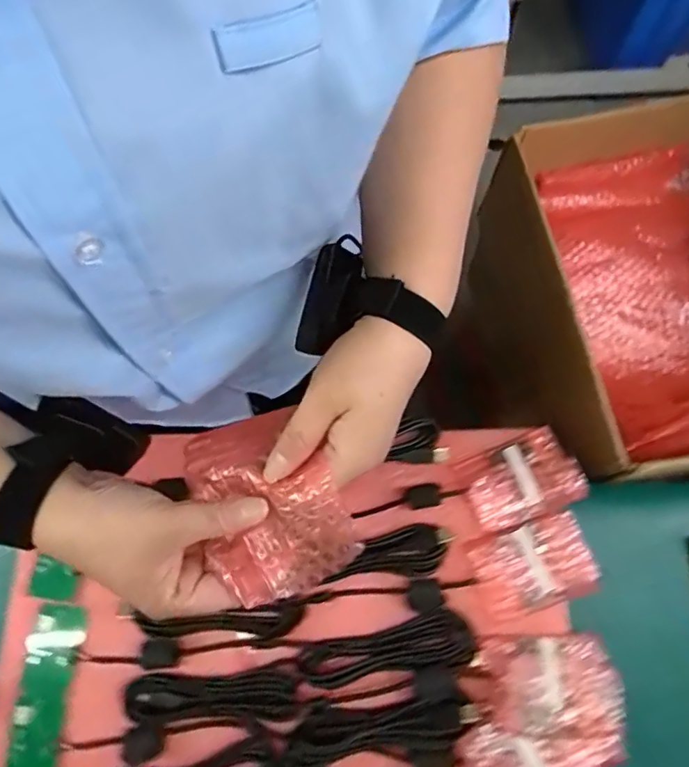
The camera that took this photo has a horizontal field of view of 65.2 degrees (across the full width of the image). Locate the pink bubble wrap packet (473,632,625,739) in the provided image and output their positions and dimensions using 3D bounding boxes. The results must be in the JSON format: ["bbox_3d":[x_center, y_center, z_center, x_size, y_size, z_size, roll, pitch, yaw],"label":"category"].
[{"bbox_3d":[0.164,0.244,0.436,0.112,0.019,0.070,-3,71,-1],"label":"pink bubble wrap packet"}]

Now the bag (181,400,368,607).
[{"bbox_3d":[-0.048,0.067,0.319,0.085,0.033,0.112,-30,68,5],"label":"bag"}]

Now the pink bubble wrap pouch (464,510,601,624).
[{"bbox_3d":[0.165,0.161,0.475,0.099,0.023,0.069,-16,72,-5],"label":"pink bubble wrap pouch"}]

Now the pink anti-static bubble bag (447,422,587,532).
[{"bbox_3d":[0.161,0.088,0.499,0.098,0.027,0.073,-19,72,-6],"label":"pink anti-static bubble bag"}]

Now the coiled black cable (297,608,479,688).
[{"bbox_3d":[0.037,0.230,0.462,0.146,0.016,0.042,-12,71,-4],"label":"coiled black cable"}]

